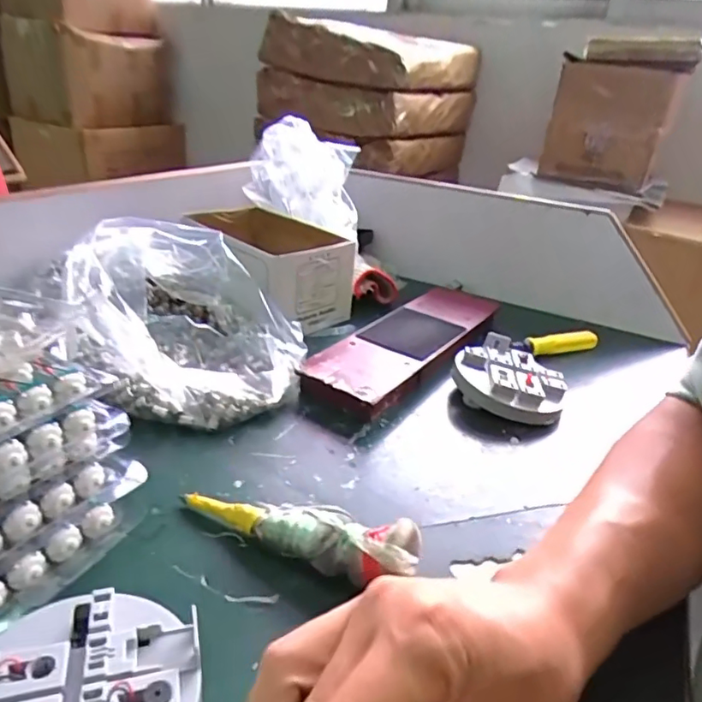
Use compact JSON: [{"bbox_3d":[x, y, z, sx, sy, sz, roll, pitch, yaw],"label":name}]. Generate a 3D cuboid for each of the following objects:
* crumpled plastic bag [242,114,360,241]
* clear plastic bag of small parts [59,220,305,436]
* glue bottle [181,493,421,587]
[{"bbox_3d":[-0.060,-0.223,0.687,0.135,0.105,0.139,2,24,-6],"label":"crumpled plastic bag"},{"bbox_3d":[-0.139,-0.028,0.482,0.178,0.125,0.183,-10,28,-29],"label":"clear plastic bag of small parts"},{"bbox_3d":[-0.032,0.105,0.327,0.149,0.024,0.030,4,25,25],"label":"glue bottle"}]

